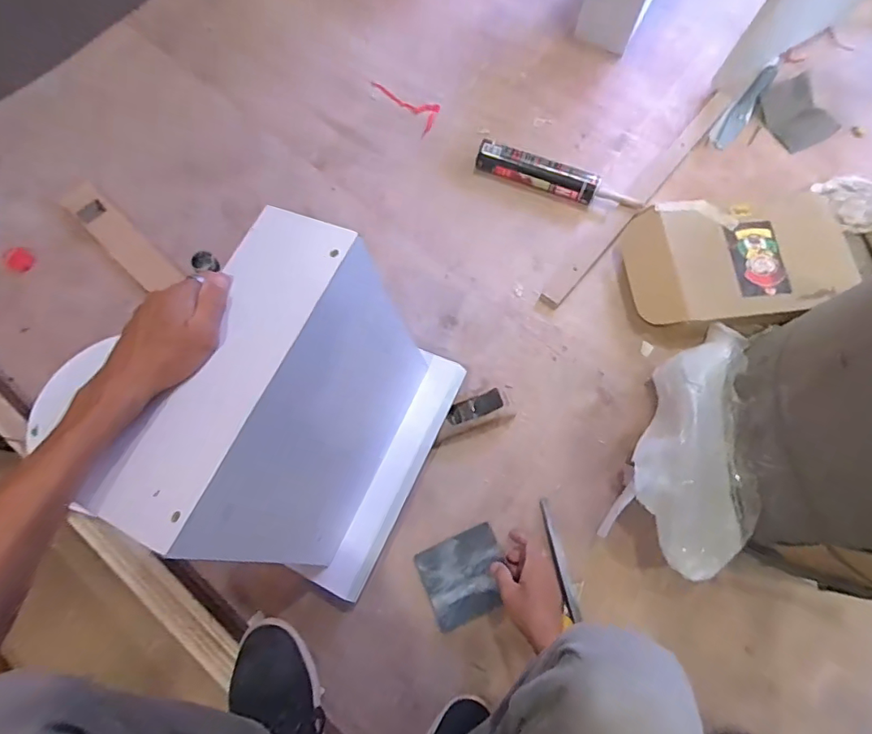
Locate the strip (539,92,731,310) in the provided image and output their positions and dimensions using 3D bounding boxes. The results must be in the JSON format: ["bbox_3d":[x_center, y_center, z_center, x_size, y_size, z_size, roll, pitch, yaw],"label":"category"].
[{"bbox_3d":[0.363,-0.307,0.879,0.034,0.008,0.549,39,76,11],"label":"strip"}]

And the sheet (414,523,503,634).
[{"bbox_3d":[0.041,0.290,0.694,0.115,0.006,0.105,-22,71,-6],"label":"sheet"}]

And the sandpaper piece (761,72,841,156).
[{"bbox_3d":[0.673,-0.472,0.928,0.123,0.028,0.127,-29,75,-9],"label":"sandpaper piece"}]

